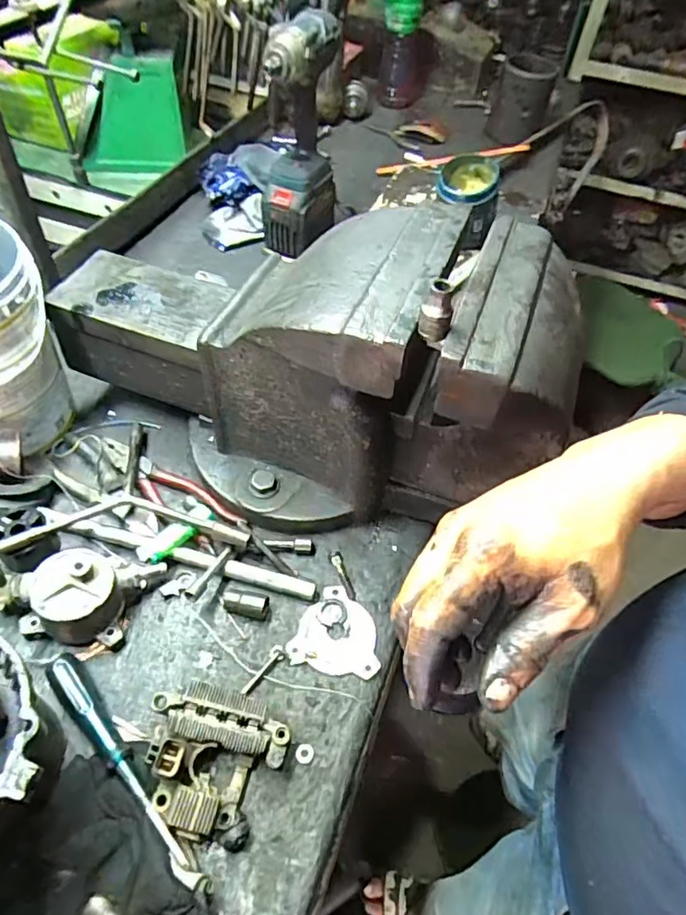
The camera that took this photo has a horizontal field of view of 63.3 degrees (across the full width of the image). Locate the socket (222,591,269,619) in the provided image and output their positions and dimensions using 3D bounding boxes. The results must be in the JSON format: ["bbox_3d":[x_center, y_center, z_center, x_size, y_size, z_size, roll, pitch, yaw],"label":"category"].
[{"bbox_3d":[-0.091,0.138,0.521,0.044,0.020,0.020,9,50,7],"label":"socket"}]

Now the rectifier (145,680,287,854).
[{"bbox_3d":[-0.102,0.231,0.436,0.108,0.038,0.109,9,50,7],"label":"rectifier"}]

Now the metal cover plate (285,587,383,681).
[{"bbox_3d":[-0.002,0.161,0.518,0.078,0.004,0.077,12,50,9],"label":"metal cover plate"}]

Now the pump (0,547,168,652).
[{"bbox_3d":[-0.241,0.113,0.497,0.128,0.067,0.085,10,50,8],"label":"pump"}]

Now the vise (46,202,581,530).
[{"bbox_3d":[-0.059,-0.077,0.535,0.489,0.263,0.183,11,50,9],"label":"vise"}]

